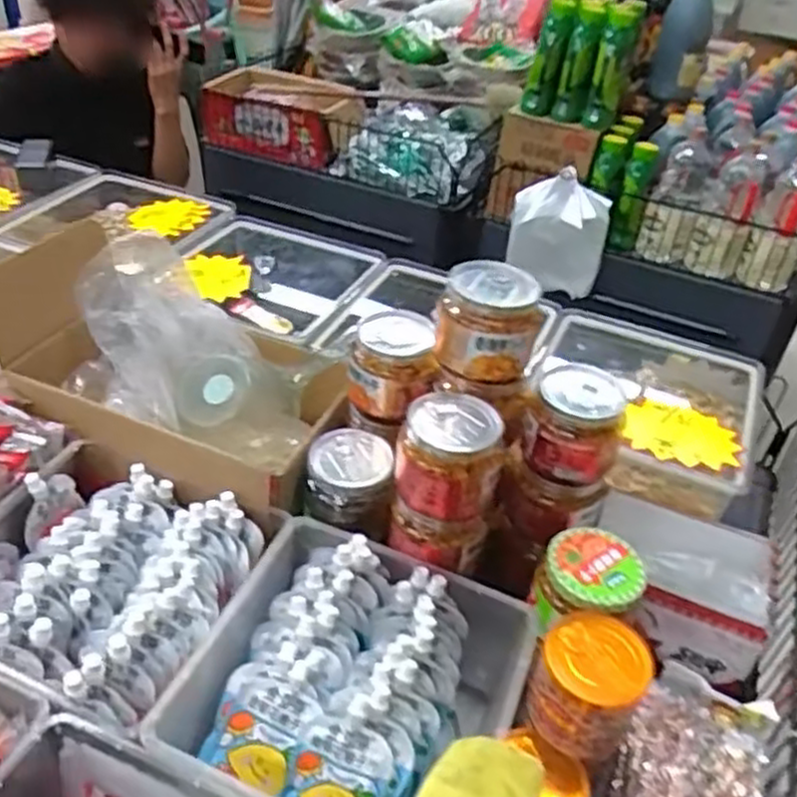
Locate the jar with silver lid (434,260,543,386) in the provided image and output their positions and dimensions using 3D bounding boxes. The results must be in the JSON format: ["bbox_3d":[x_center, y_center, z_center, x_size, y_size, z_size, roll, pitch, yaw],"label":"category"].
[{"bbox_3d":[0.095,-0.078,0.841,0.102,0.117,0.089,6,38,0],"label":"jar with silver lid"}]

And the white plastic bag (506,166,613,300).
[{"bbox_3d":[0.350,-0.361,1.722,0.206,0.225,0.121,17,39,14],"label":"white plastic bag"}]

